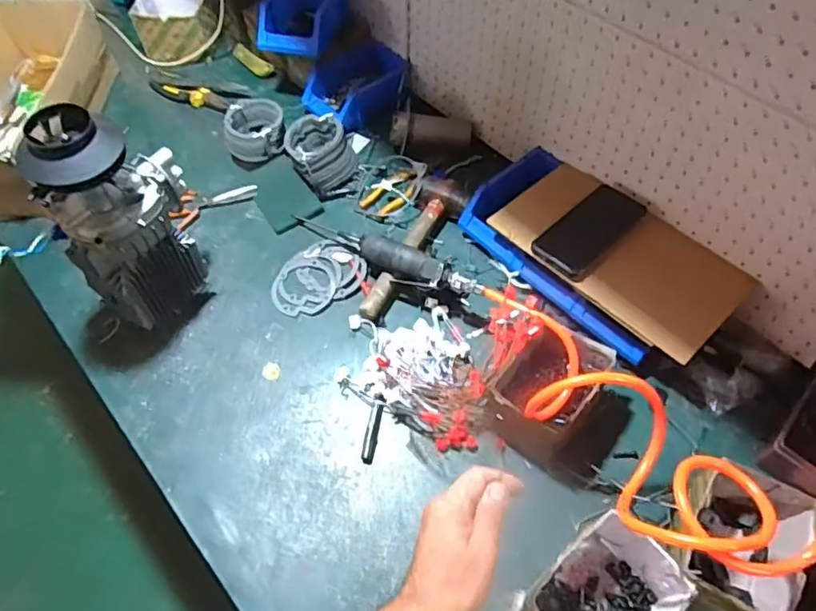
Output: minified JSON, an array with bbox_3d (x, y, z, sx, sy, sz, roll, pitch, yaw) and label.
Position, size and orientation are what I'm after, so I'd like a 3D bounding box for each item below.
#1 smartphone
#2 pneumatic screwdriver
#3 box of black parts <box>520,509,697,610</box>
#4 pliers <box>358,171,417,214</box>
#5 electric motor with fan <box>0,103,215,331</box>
[{"bbox_3d":[0.256,-0.109,0.813,0.170,0.012,0.083,-40,65,-22],"label":"smartphone"},{"bbox_3d":[-0.046,-0.081,0.867,0.355,0.055,0.047,24,63,31],"label":"pneumatic screwdriver"},{"bbox_3d":[0.204,0.309,0.604,0.152,0.094,0.114,-39,64,-21],"label":"box of black parts"},{"bbox_3d":[-0.028,-0.193,0.971,0.107,0.025,0.057,-34,63,-20],"label":"pliers"},{"bbox_3d":[-0.362,-0.093,0.740,0.151,0.335,0.155,-9,57,-5],"label":"electric motor with fan"}]

